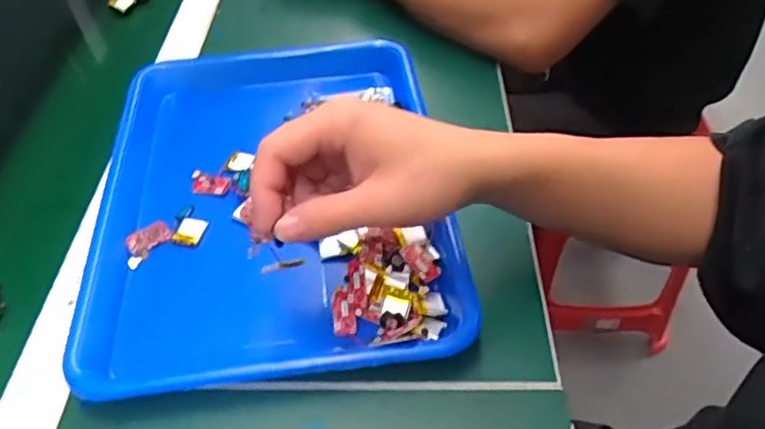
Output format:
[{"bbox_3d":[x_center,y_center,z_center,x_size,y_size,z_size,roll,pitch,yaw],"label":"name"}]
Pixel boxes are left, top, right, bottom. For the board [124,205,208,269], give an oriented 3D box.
[{"bbox_3d":[-0.158,0.014,0.443,0.059,0.010,0.038,-29,53,-21],"label":"board"}]

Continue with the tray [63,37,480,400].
[{"bbox_3d":[-0.083,-0.021,0.467,0.248,0.033,0.322,-7,49,-4],"label":"tray"}]

